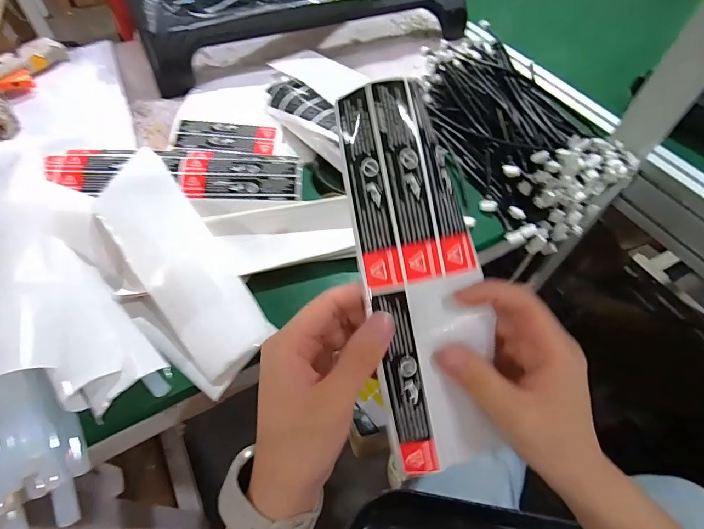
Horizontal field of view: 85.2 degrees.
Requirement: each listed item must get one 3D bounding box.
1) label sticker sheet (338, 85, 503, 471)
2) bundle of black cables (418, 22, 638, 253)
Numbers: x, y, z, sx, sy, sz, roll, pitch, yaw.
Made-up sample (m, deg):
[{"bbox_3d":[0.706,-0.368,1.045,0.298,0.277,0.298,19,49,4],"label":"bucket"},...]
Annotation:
[{"bbox_3d":[0.043,0.010,0.234,0.070,0.011,0.233,-10,93,-2],"label":"label sticker sheet"},{"bbox_3d":[0.200,-0.170,0.473,0.192,0.067,0.315,-14,56,-12],"label":"bundle of black cables"}]

